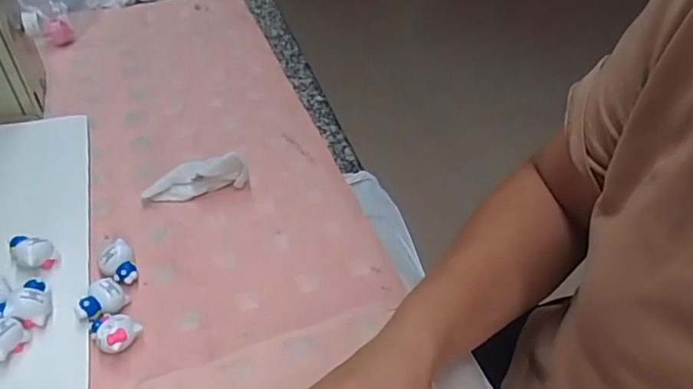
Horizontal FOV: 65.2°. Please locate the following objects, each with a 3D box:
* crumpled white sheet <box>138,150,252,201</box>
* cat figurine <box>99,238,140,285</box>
[{"bbox_3d":[-0.131,-0.017,0.469,0.087,0.034,0.023,-9,45,-11],"label":"crumpled white sheet"},{"bbox_3d":[-0.170,0.053,0.405,0.025,0.022,0.029,-23,49,-24],"label":"cat figurine"}]

